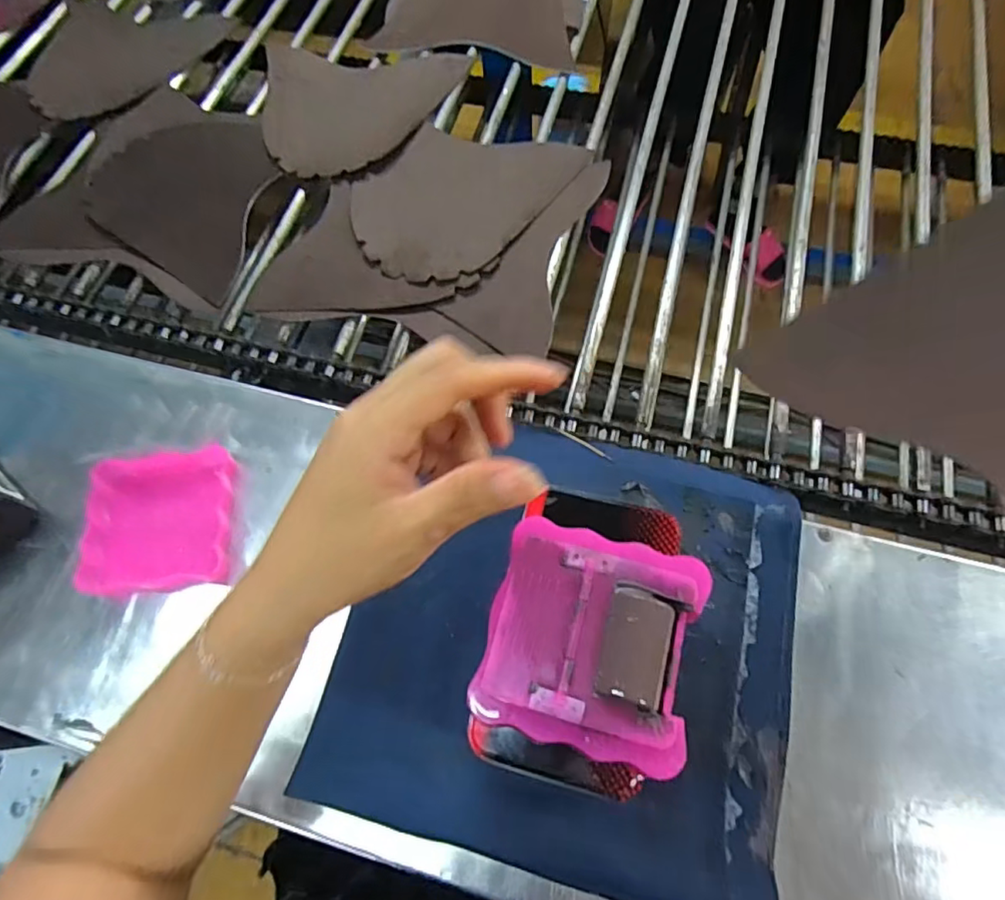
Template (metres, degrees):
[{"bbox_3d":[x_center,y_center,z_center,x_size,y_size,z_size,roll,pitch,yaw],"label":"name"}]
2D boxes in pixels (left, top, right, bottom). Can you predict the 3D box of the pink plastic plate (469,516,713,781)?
[{"bbox_3d":[0.046,0.095,0.303,0.103,0.009,0.105,14,67,9],"label":"pink plastic plate"}]

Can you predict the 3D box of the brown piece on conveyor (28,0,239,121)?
[{"bbox_3d":[-0.503,-0.505,0.755,0.224,0.020,0.237,22,69,12],"label":"brown piece on conveyor"}]

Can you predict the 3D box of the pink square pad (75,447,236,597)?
[{"bbox_3d":[-0.271,0.055,0.468,0.109,0.012,0.113,3,78,-3],"label":"pink square pad"}]

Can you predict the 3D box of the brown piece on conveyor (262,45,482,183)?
[{"bbox_3d":[-0.180,-0.393,0.683,0.241,0.017,0.215,8,67,6],"label":"brown piece on conveyor"}]

